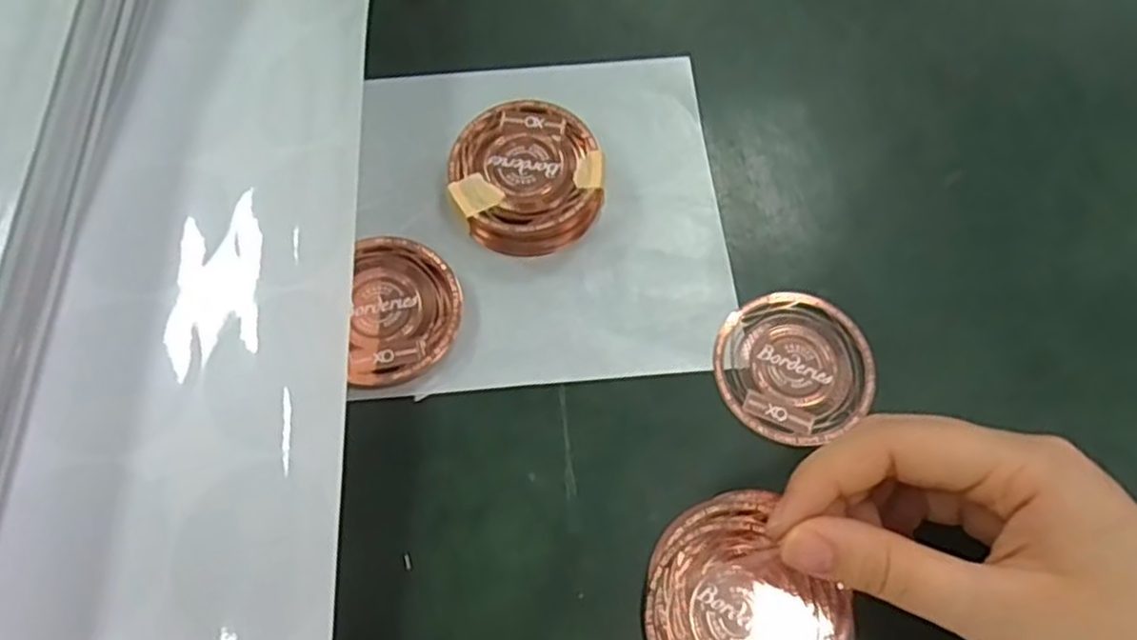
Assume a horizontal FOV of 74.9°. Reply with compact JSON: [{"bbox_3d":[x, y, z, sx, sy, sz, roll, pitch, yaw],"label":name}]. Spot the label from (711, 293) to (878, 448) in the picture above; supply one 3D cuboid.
[{"bbox_3d":[0.087,0.017,0.285,0.059,0.004,0.057,0,67,-1],"label":"label"}]

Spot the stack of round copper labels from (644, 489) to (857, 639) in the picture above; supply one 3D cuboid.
[{"bbox_3d":[0.056,0.095,0.248,0.063,0.004,0.064,-35,72,-15],"label":"stack of round copper labels"}]

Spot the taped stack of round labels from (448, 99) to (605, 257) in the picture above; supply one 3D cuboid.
[{"bbox_3d":[-0.017,-0.057,0.305,0.059,0.022,0.061,-26,70,-12],"label":"taped stack of round labels"}]

